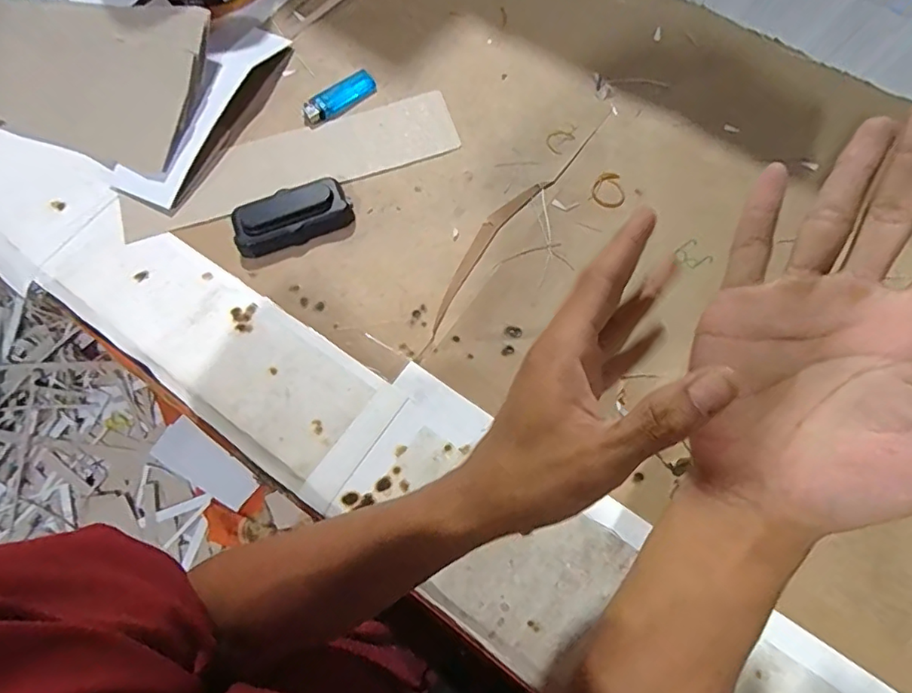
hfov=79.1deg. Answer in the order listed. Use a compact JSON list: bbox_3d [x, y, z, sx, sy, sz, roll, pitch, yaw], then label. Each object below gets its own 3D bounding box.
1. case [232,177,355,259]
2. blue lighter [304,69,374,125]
[{"bbox_3d":[-0.151,-0.120,0.510,0.105,0.025,0.050,-19,69,-6],"label":"case"},{"bbox_3d":[-0.118,-0.256,0.569,0.081,0.014,0.026,-37,72,-12],"label":"blue lighter"}]

